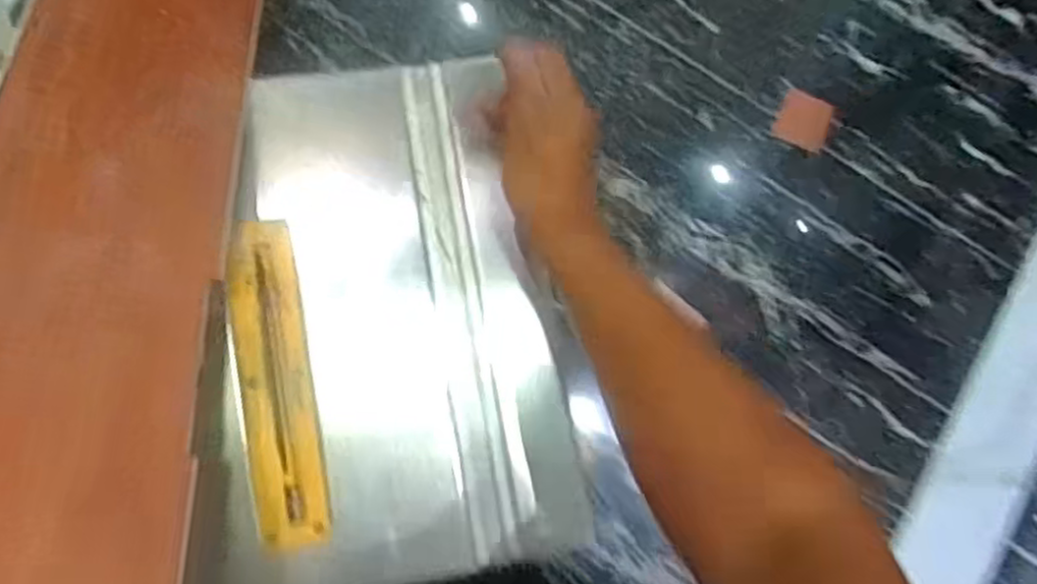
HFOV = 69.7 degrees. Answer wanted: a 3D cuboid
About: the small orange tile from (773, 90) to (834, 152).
[{"bbox_3d":[0.362,-0.215,0.939,0.067,0.014,0.067,22,82,-5],"label":"small orange tile"}]

